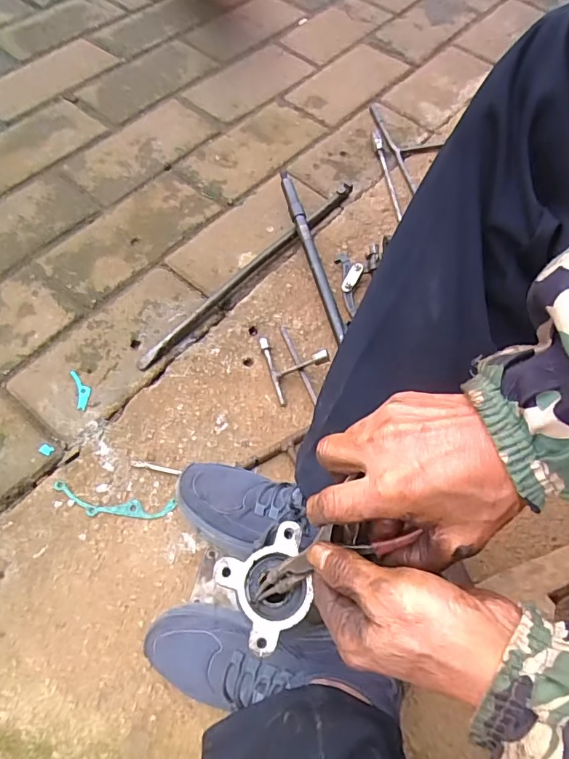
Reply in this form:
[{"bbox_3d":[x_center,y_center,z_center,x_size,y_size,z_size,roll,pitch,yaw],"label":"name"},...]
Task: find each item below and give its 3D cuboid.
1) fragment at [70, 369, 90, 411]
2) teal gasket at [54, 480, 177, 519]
[{"bbox_3d":[-0.274,0.012,0.643,0.019,0.005,0.060,-15,64,-11],"label":"fragment"},{"bbox_3d":[-0.209,0.151,0.579,0.147,0.005,0.033,9,64,-1],"label":"teal gasket"}]

